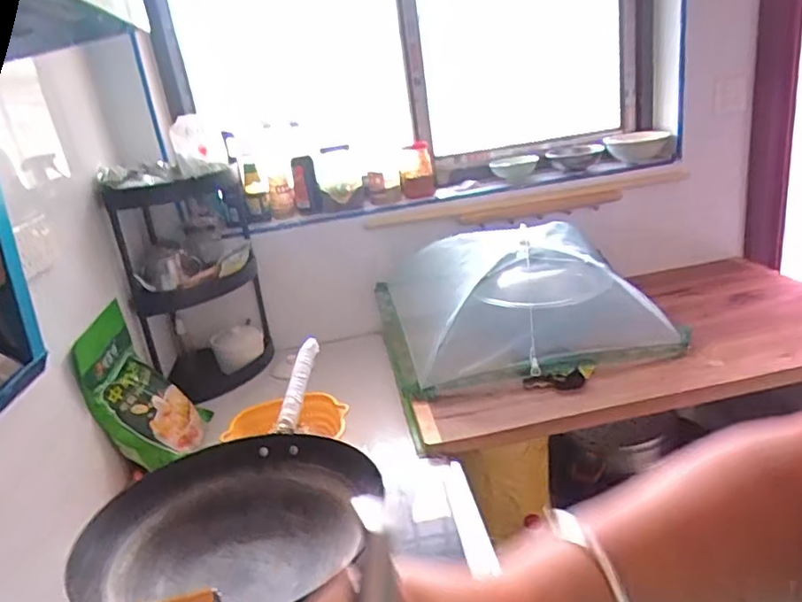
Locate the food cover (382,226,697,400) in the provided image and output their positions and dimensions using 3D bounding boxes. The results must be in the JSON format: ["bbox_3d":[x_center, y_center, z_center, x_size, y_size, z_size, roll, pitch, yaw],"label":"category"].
[{"bbox_3d":[0.272,-0.021,1.341,0.609,0.257,0.368,-7,20,-1],"label":"food cover"}]

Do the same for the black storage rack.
[{"bbox_3d":[-0.489,-0.037,1.428,0.278,0.546,0.297,-12,21,-12],"label":"black storage rack"}]

